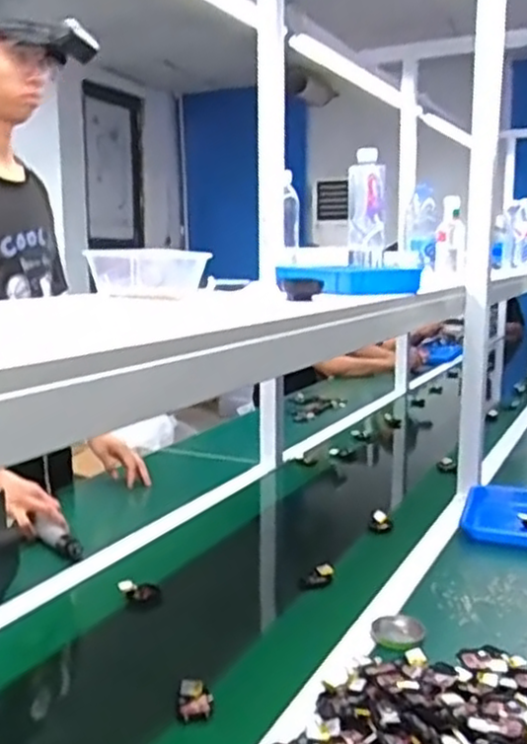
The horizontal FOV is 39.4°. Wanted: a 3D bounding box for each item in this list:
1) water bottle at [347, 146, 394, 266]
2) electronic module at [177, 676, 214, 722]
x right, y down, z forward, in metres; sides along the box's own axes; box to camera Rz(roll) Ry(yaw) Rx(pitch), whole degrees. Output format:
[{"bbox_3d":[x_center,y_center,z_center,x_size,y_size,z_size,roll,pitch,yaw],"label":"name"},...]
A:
[{"bbox_3d":[0.183,-0.283,1.275,0.074,0.188,0.071,1,10,9],"label":"water bottle"},{"bbox_3d":[-0.074,0.352,0.794,0.037,0.018,0.050,-2,10,-6],"label":"electronic module"}]

